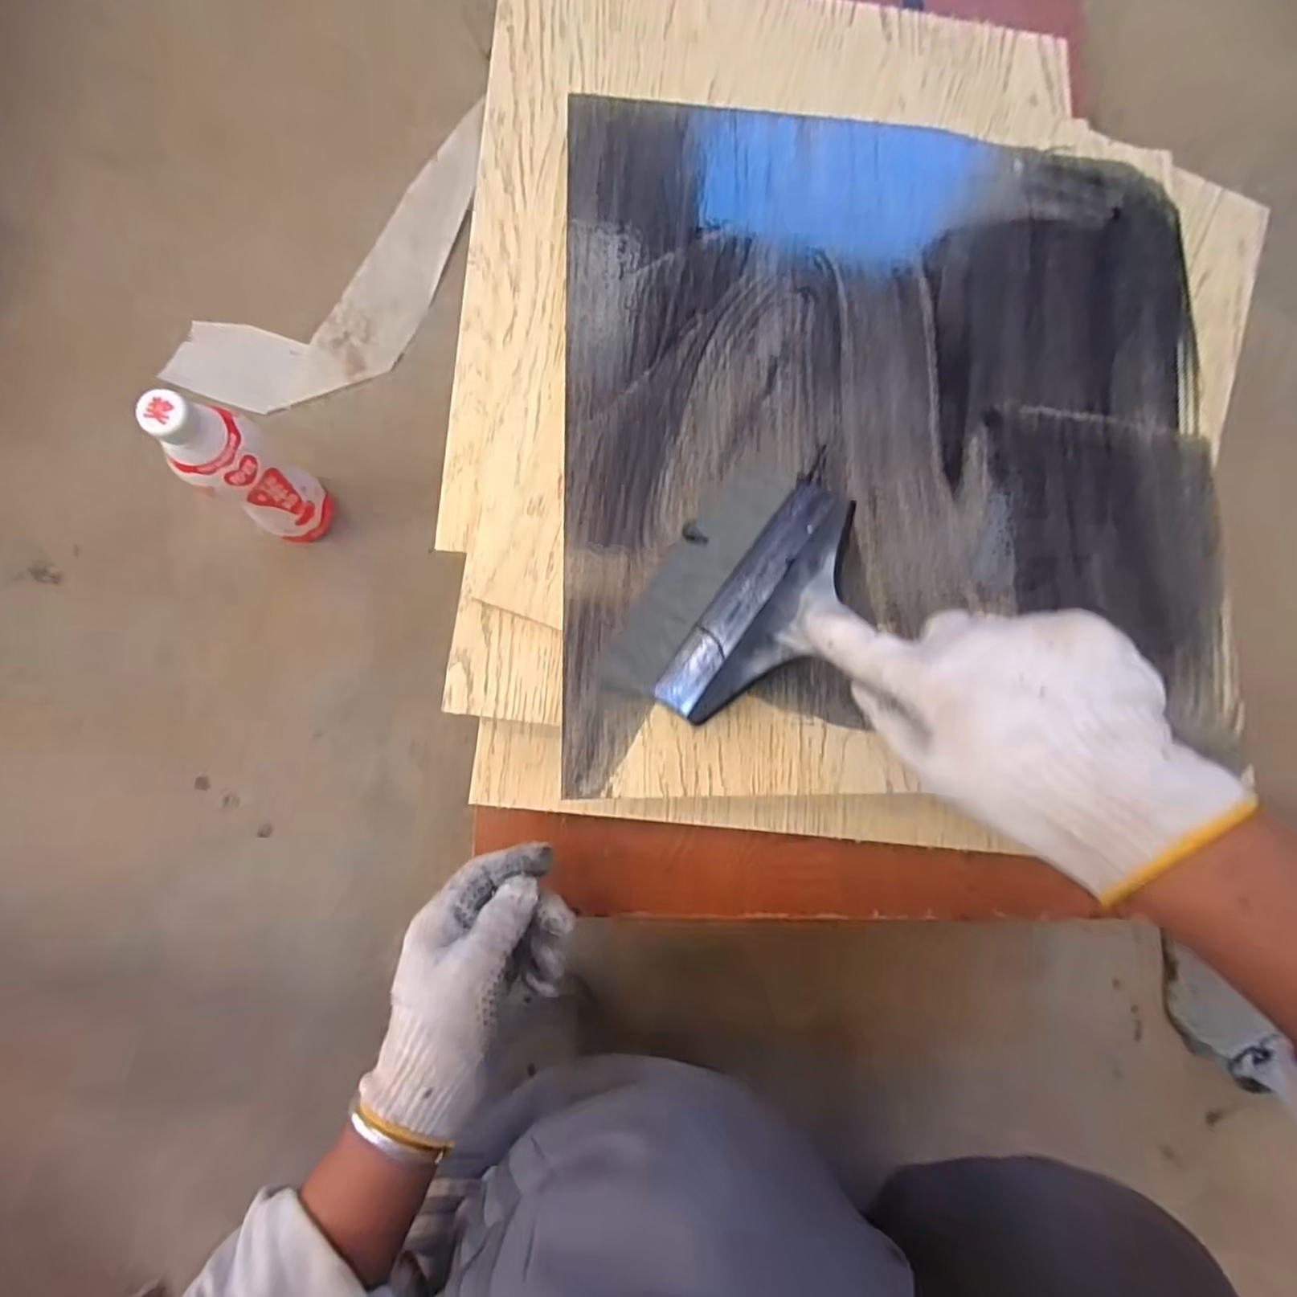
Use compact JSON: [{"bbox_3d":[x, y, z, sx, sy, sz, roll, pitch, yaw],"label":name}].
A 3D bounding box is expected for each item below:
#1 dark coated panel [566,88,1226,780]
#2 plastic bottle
[{"bbox_3d":[0.170,-0.142,0.429,0.445,0.007,0.467,1,83,-5],"label":"dark coated panel"},{"bbox_3d":[-0.324,-0.140,0.519,0.053,0.202,0.058,4,82,-5],"label":"plastic bottle"}]

